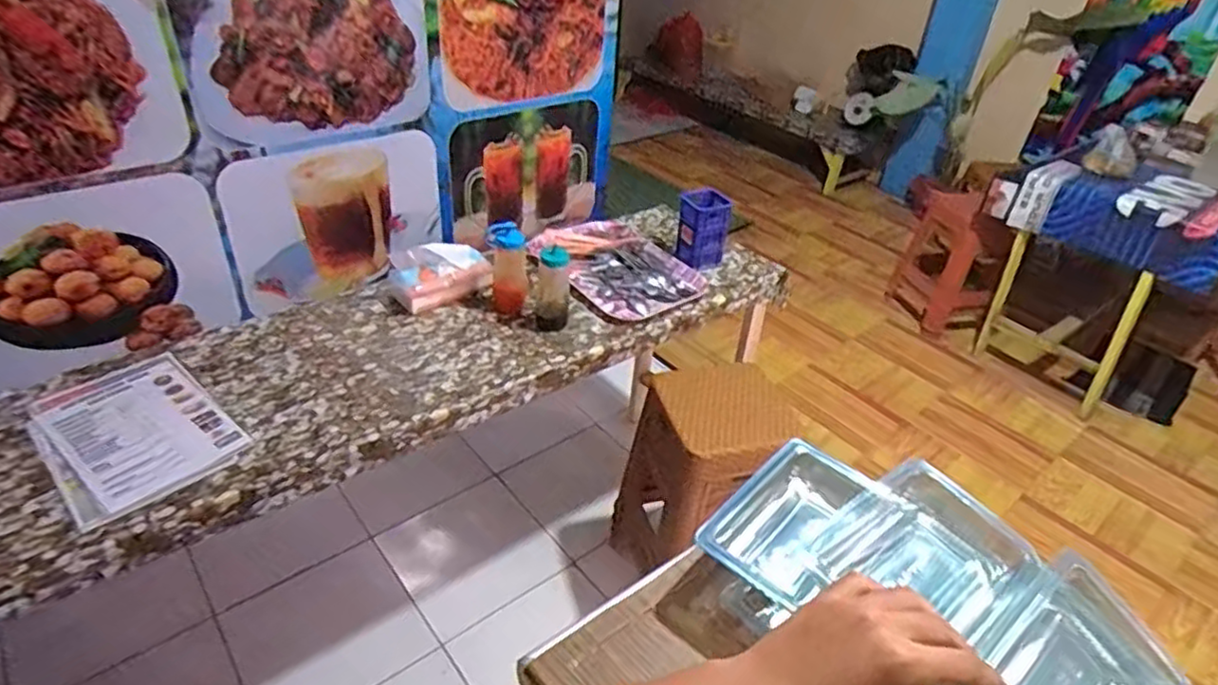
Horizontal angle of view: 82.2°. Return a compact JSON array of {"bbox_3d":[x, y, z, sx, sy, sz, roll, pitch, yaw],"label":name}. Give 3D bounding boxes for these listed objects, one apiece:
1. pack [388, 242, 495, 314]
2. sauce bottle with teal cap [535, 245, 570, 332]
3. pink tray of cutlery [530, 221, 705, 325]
[{"bbox_3d":[-0.371,-0.150,1.508,0.208,0.119,0.101,-20,42,-29],"label":"pack"},{"bbox_3d":[-0.114,-0.107,1.430,0.067,0.183,0.053,0,36,-6],"label":"sauce bottle with teal cap"},{"bbox_3d":[0.009,-0.204,1.720,0.300,0.025,0.459,-21,43,-31],"label":"pink tray of cutlery"}]

